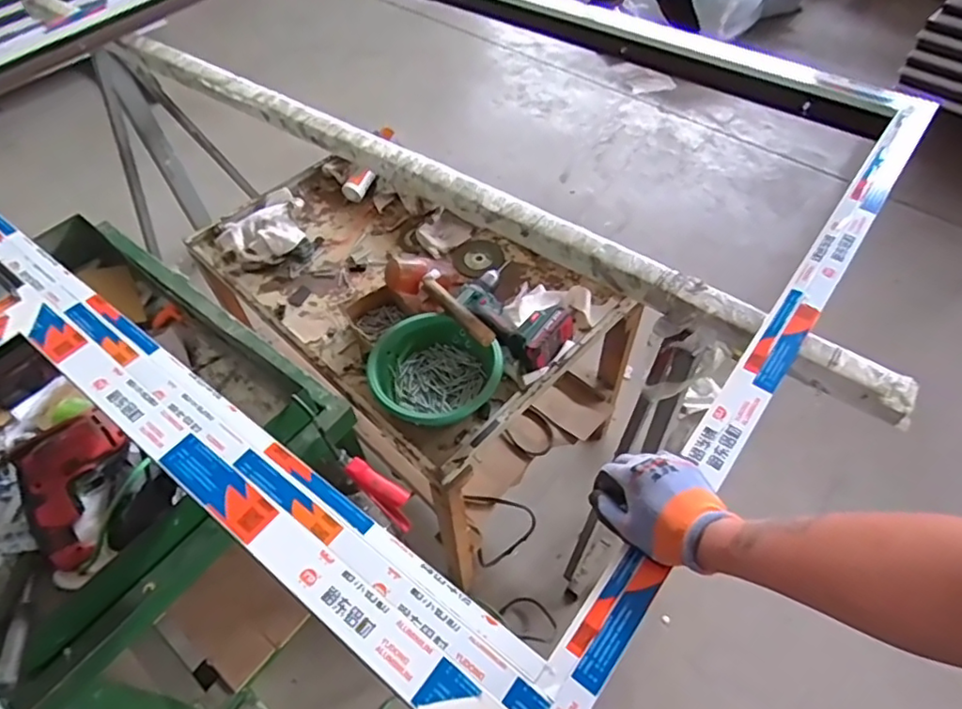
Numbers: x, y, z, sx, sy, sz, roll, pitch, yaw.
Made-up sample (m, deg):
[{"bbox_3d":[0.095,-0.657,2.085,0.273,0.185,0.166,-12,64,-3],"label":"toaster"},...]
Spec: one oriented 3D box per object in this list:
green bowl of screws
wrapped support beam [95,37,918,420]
[{"bbox_3d":[-0.086,0.031,1.024,0.206,0.065,0.216,-2,53,2],"label":"green bowl of screws"},{"bbox_3d":[-0.089,-0.312,1.050,1.597,0.050,0.064,31,61,23],"label":"wrapped support beam"}]

